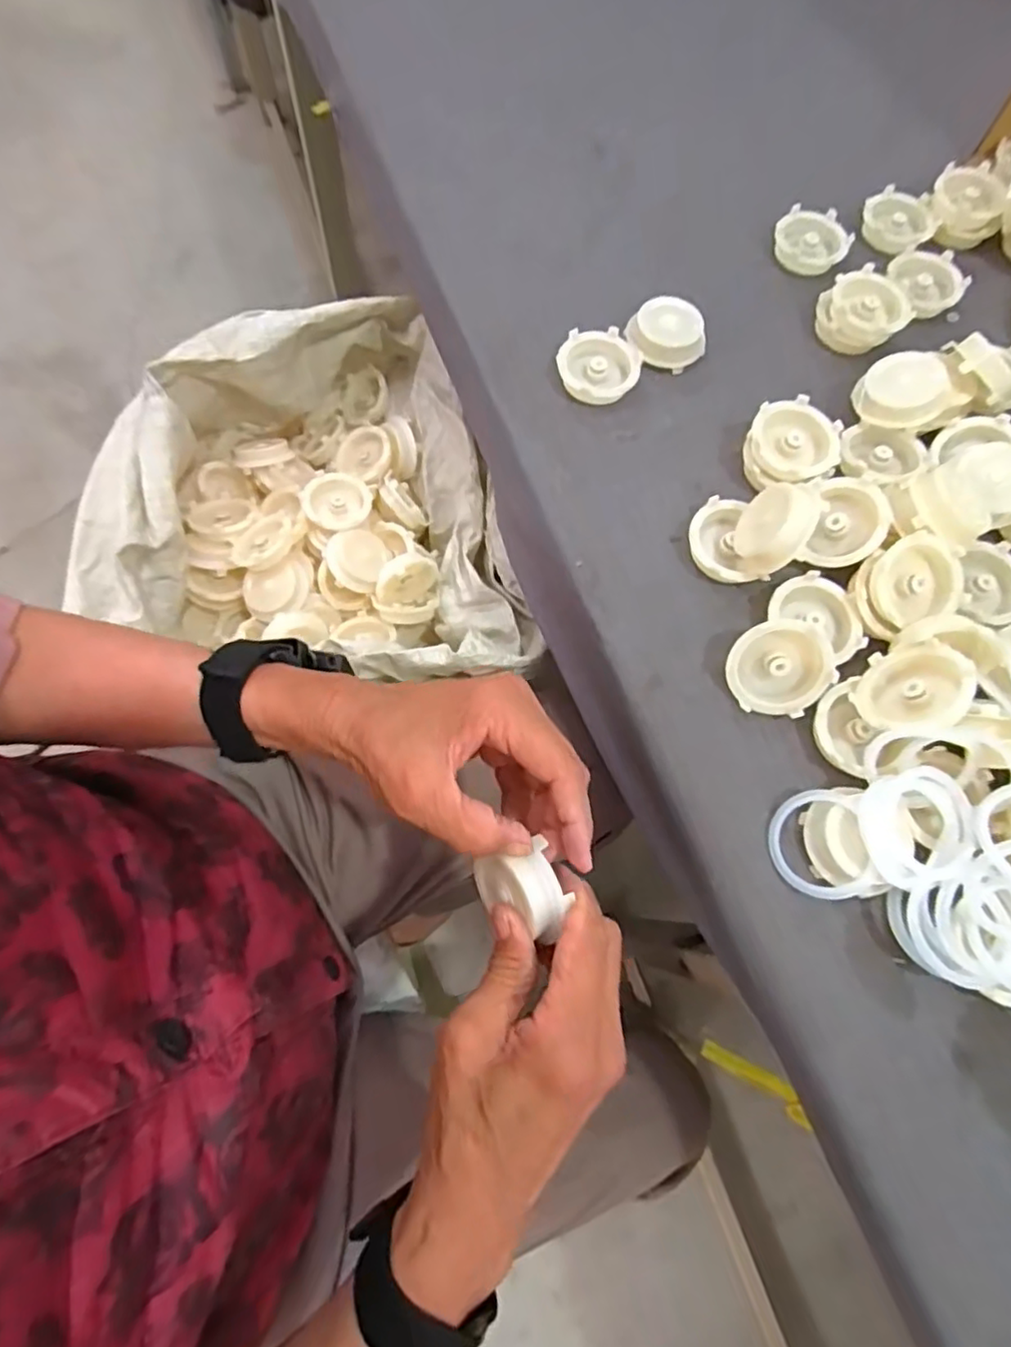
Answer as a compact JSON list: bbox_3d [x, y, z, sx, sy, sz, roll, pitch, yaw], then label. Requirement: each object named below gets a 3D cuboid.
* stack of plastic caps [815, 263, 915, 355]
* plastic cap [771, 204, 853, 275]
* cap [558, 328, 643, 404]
[{"bbox_3d":[0.269,-0.272,0.486,0.061,0.025,0.061,36,74,11],"label":"stack of plastic caps"},{"bbox_3d":[0.247,-0.351,0.522,0.058,0.012,0.061,0,71,-1],"label":"plastic cap"},{"bbox_3d":[0.067,-0.222,0.465,0.057,0.023,0.058,0,71,-1],"label":"cap"}]

